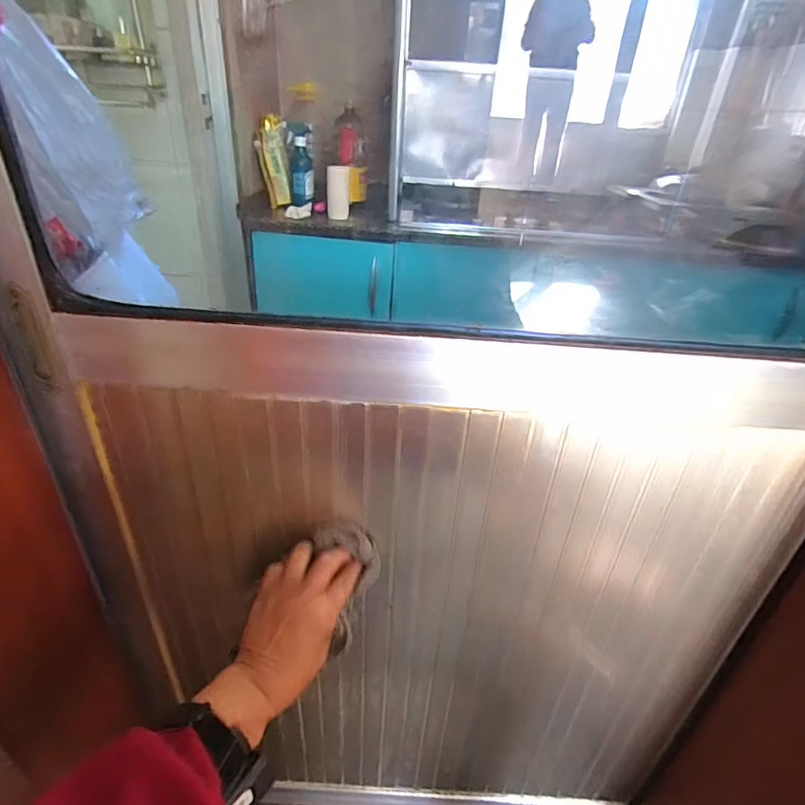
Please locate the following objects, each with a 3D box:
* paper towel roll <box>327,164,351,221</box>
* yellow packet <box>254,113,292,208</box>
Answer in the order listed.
[{"bbox_3d":[-0.182,-0.594,1.369,0.064,0.130,0.068,2,31,-7],"label":"paper towel roll"},{"bbox_3d":[-0.374,-0.699,1.410,0.087,0.230,0.032,-1,32,-11],"label":"yellow packet"}]

